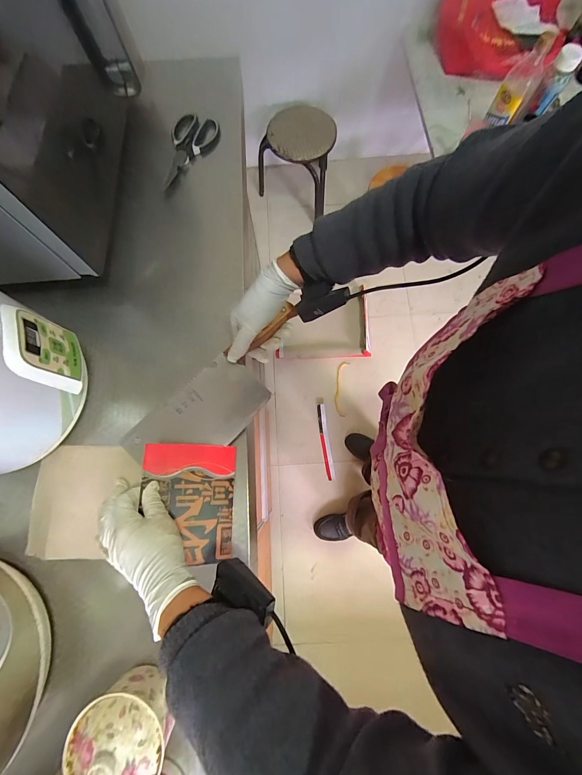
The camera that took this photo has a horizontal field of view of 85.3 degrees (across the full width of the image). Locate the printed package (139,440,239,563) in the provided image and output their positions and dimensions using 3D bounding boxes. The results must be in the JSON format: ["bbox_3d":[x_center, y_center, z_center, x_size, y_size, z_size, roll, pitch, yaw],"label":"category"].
[{"bbox_3d":[-0.131,0.147,0.409,0.115,0.007,0.144,7,75,-24],"label":"printed package"}]

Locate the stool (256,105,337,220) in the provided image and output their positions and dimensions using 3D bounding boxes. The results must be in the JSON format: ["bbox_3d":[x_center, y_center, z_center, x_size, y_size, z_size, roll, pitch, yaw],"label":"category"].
[{"bbox_3d":[0.012,-0.953,1.377,0.332,0.350,0.292,1,77,2],"label":"stool"}]

